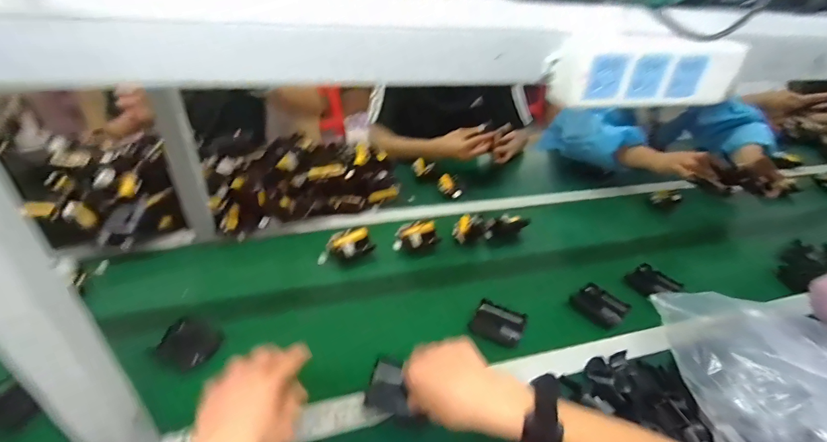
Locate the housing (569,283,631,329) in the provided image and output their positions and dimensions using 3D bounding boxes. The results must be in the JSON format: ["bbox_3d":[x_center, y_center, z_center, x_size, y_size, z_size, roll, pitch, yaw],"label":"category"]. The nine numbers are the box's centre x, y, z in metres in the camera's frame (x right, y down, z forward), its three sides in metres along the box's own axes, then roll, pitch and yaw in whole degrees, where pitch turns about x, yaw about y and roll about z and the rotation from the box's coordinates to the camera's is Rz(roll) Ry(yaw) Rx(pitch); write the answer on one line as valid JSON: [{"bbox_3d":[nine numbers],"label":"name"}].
[{"bbox_3d":[0.328,0.151,0.655,0.082,0.040,0.058,31,43,33],"label":"housing"}]

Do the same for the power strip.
[{"bbox_3d":[0.194,-0.130,0.314,0.159,0.051,0.040,-3,36,-11],"label":"power strip"}]

